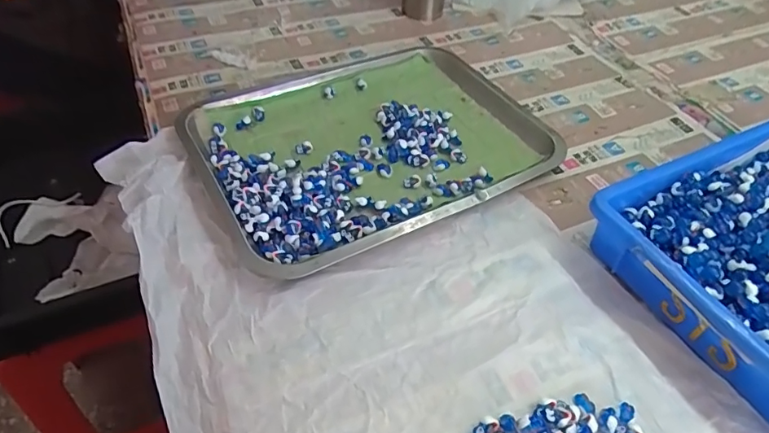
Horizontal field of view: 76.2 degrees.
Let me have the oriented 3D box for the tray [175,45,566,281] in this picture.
[{"bbox_3d":[-0.016,-0.088,0.527,0.344,0.025,0.272,-23,52,-21],"label":"tray"}]

